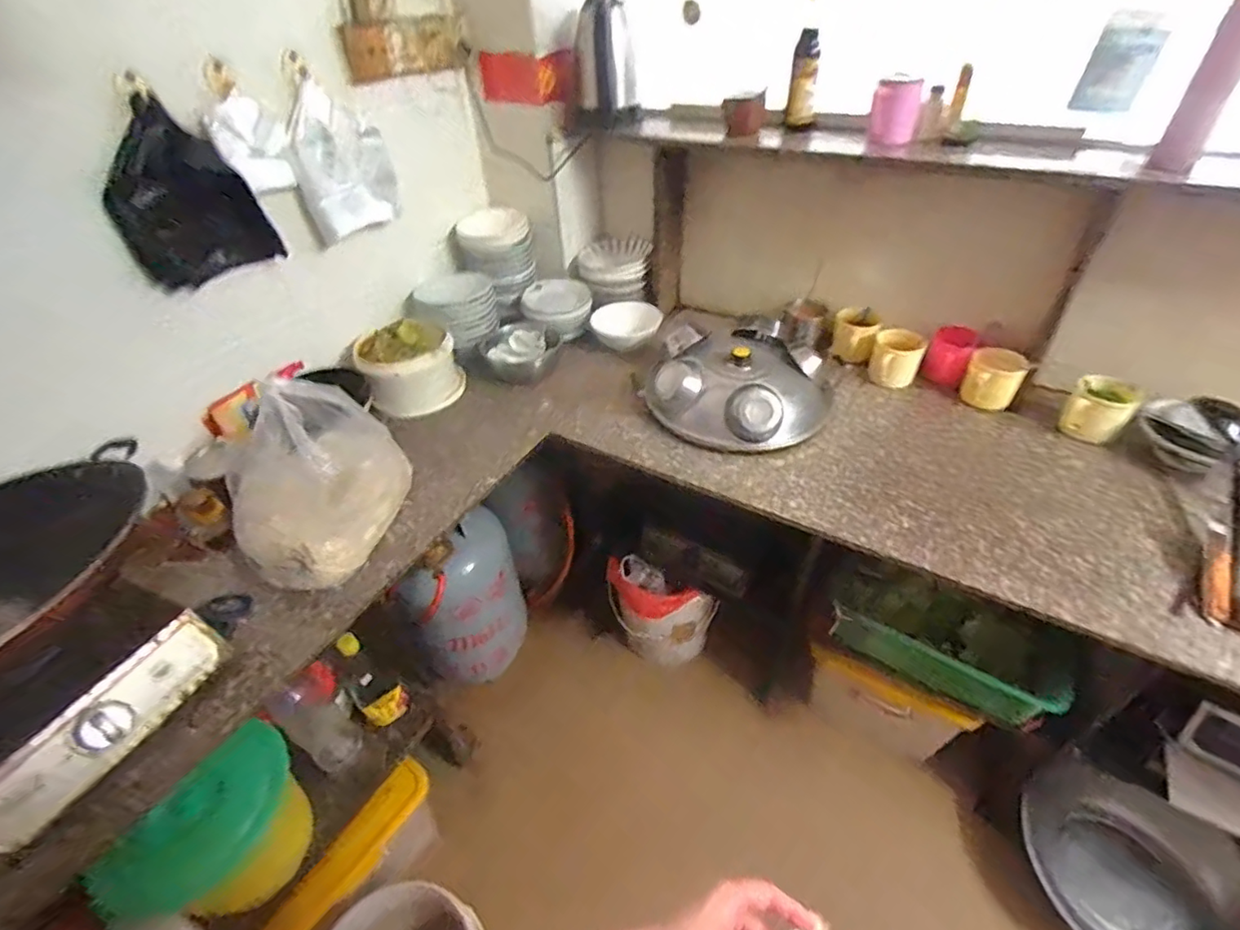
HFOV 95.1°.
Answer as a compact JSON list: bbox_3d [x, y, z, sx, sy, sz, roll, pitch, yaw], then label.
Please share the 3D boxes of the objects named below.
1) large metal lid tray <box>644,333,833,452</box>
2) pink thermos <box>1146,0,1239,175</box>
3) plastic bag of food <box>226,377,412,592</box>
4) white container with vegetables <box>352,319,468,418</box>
[{"bbox_3d":[0.232,-0.165,1.173,0.340,0.122,0.312,-18,44,-16],"label":"large metal lid tray"},{"bbox_3d":[0.847,-0.539,0.813,0.061,0.222,0.056,-33,49,-29],"label":"pink thermos"},{"bbox_3d":[-0.479,0.024,0.899,0.254,0.283,0.167,-23,45,-20],"label":"plastic bag of food"},{"bbox_3d":[-0.470,-0.222,1.276,0.216,0.126,0.192,-17,44,-15],"label":"white container with vegetables"}]

